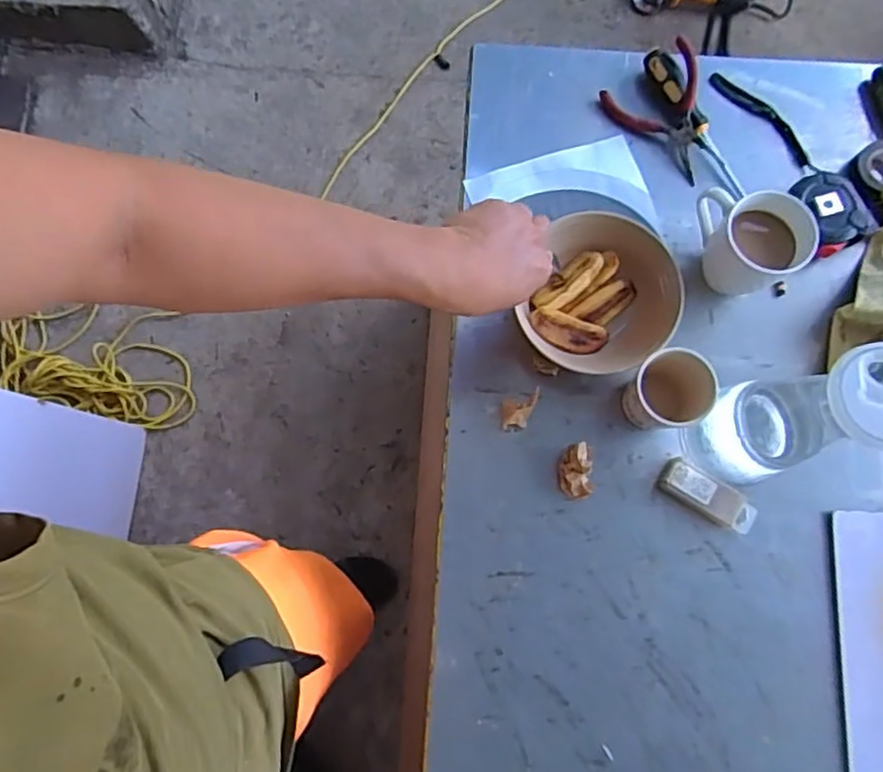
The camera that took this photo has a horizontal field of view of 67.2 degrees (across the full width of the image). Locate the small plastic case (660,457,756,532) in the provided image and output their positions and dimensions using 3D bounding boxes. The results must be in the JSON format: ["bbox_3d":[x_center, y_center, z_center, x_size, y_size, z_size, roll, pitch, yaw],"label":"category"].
[{"bbox_3d":[0.268,0.111,0.664,0.099,0.020,0.038,32,81,8],"label":"small plastic case"}]

